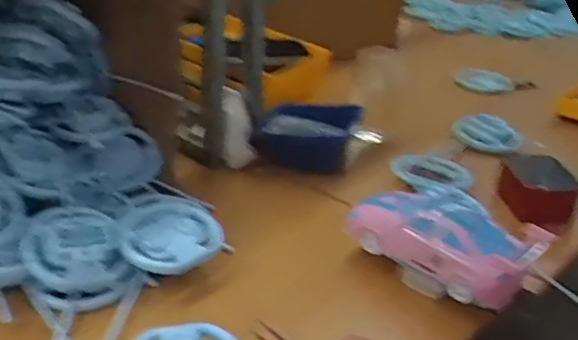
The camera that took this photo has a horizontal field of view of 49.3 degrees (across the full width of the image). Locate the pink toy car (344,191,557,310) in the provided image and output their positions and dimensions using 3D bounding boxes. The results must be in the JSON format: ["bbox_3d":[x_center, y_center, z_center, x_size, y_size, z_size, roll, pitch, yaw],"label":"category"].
[{"bbox_3d":[0.154,0.074,0.648,0.197,0.078,0.099,16,32,23],"label":"pink toy car"}]

